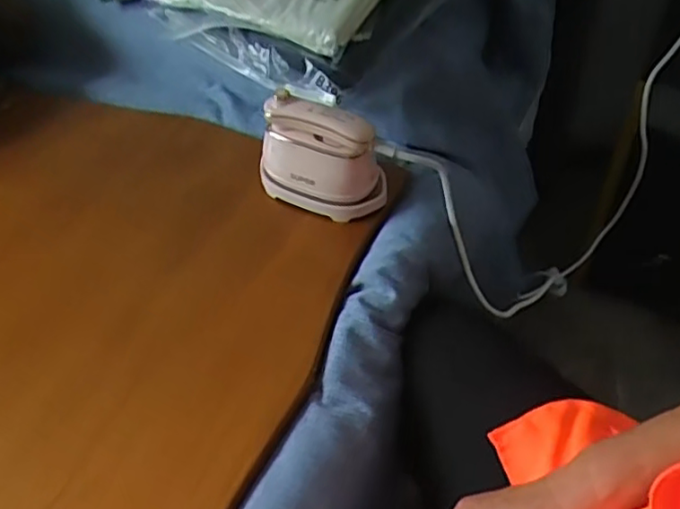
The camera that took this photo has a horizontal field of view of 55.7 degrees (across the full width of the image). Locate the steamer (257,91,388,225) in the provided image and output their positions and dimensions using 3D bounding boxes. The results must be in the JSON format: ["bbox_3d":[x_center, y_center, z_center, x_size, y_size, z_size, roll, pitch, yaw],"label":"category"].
[{"bbox_3d":[-0.025,-0.109,0.728,0.152,0.115,0.070,15,52,17],"label":"steamer"}]

